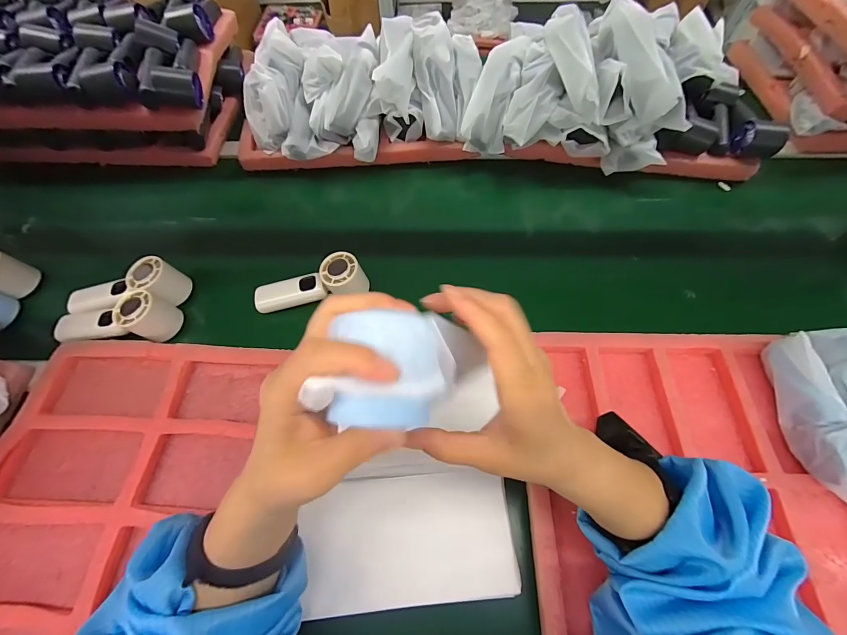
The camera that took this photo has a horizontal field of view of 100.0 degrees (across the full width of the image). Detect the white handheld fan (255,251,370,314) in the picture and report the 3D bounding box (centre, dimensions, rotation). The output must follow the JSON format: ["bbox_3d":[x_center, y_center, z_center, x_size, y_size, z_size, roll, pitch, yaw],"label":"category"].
[{"bbox_3d":[-0.157,-0.043,0.502,0.153,0.050,0.048,-16,62,6],"label":"white handheld fan"}]

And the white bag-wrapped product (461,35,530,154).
[{"bbox_3d":[0.124,-0.381,0.600,0.073,0.057,0.193,19,91,10],"label":"white bag-wrapped product"}]

